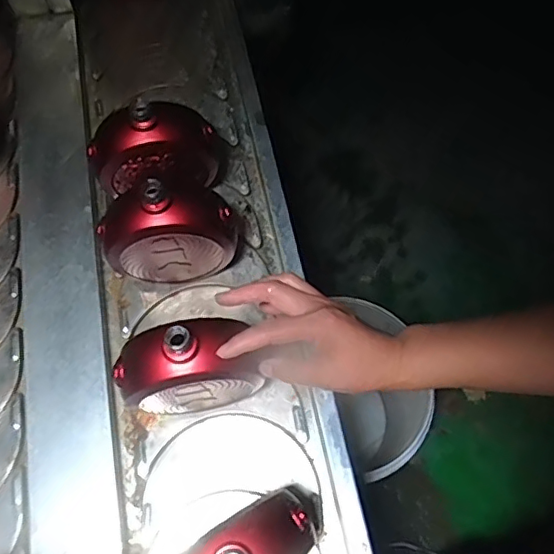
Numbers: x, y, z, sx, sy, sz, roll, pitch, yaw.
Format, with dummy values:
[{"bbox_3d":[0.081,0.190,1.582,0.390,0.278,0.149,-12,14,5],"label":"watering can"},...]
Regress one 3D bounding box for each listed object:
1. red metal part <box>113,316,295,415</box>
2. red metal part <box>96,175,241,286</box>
[{"bbox_3d":[-0.081,0.084,0.532,0.126,0.136,0.067,-15,70,-4],"label":"red metal part"},{"bbox_3d":[-0.115,-0.062,0.607,0.137,0.146,0.091,-7,69,-1],"label":"red metal part"}]

